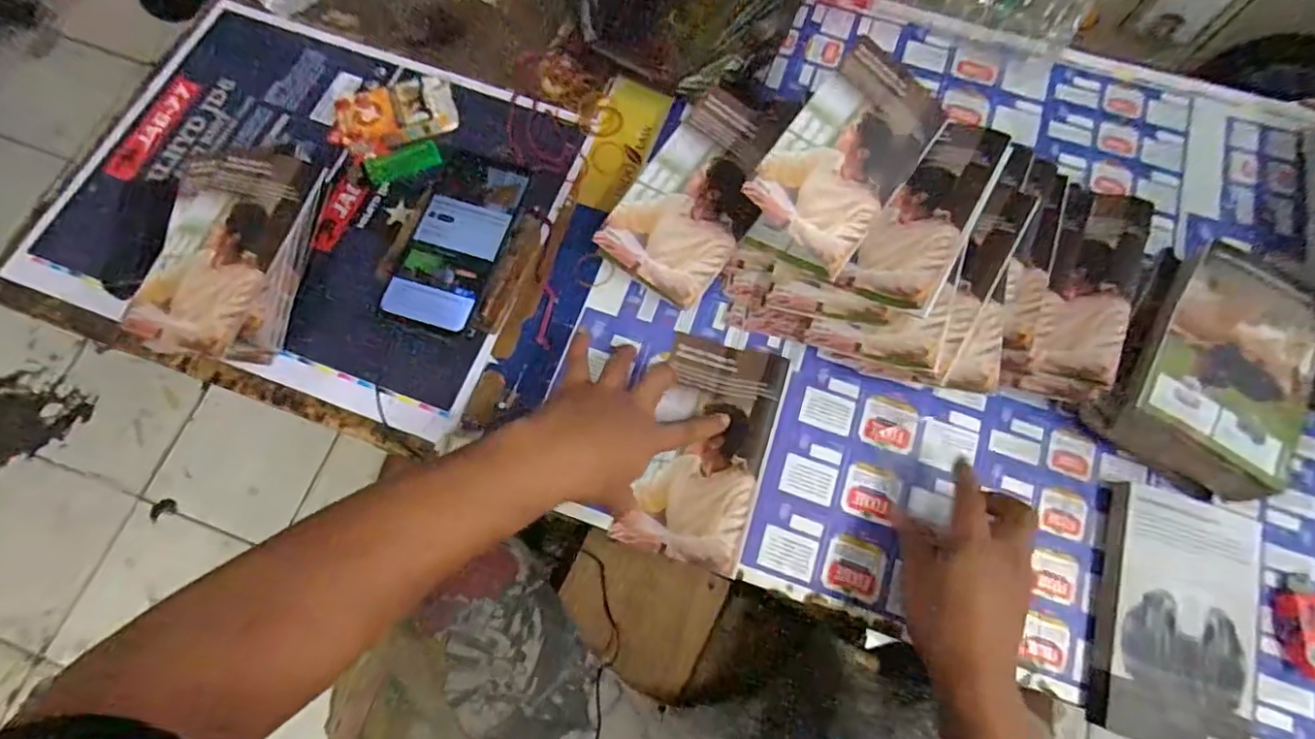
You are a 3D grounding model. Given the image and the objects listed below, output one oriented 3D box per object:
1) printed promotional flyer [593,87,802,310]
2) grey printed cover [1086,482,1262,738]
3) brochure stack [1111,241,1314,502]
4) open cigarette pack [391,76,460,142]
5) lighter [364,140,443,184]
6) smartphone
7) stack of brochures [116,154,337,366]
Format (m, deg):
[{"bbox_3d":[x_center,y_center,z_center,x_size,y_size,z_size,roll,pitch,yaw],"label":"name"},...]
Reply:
[{"bbox_3d":[0.038,-0.151,0.511,0.100,0.010,0.184,35,82,-4],"label":"printed promotional flyer"},{"bbox_3d":[0.380,0.179,0.436,0.109,0.021,0.178,18,72,5],"label":"grey printed cover"},{"bbox_3d":[0.430,0.002,0.468,0.107,0.065,0.186,31,74,9],"label":"brochure stack"},{"bbox_3d":[-0.216,-0.246,0.564,0.052,0.016,0.061,-19,73,-7],"label":"open cigarette pack"},{"bbox_3d":[-0.232,-0.189,0.548,0.068,0.008,0.026,-17,73,-6],"label":"lighter"},{"bbox_3d":[-0.160,-0.105,0.480,0.075,0.011,0.153,17,73,5],"label":"smartphone"},{"bbox_3d":[-0.352,-0.097,0.500,0.118,0.050,0.178,6,72,1],"label":"stack of brochures"}]

